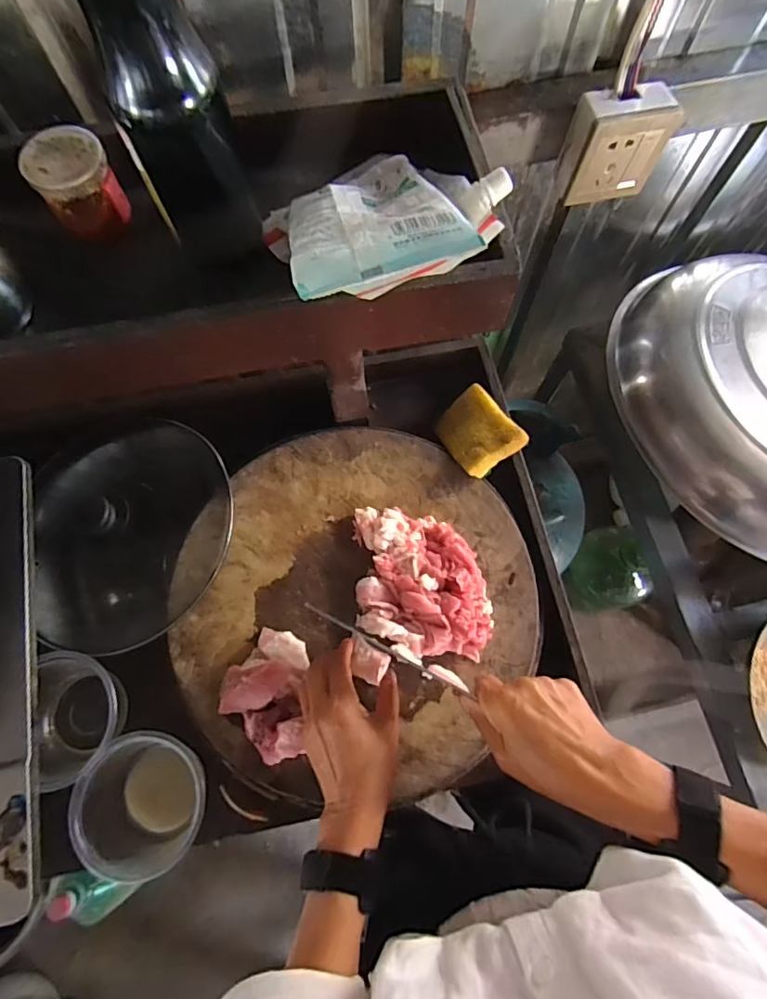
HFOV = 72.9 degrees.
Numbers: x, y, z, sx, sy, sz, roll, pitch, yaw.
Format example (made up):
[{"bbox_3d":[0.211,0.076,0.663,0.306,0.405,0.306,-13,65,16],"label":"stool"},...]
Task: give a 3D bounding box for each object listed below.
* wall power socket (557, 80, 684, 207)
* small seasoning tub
[{"bbox_3d":[0.228,-0.349,0.513,0.091,0.088,0.045,-11,73,-4],"label":"wall power socket"},{"bbox_3d":[-0.230,-0.238,0.394,0.057,0.054,0.053,-27,75,-8],"label":"small seasoning tub"}]

